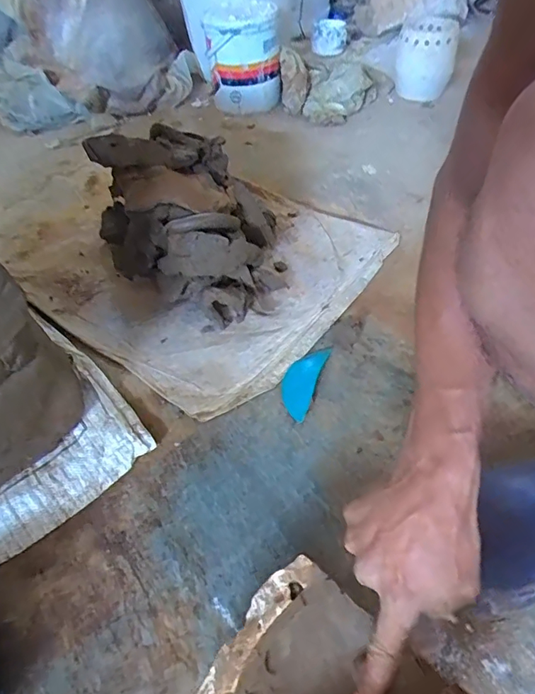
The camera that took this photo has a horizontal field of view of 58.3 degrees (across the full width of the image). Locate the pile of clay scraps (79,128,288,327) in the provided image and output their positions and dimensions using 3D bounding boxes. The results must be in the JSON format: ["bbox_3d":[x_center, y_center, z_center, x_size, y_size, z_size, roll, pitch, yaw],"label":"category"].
[{"bbox_3d":[-0.129,-0.202,0.724,0.310,0.194,0.176,30,56,27],"label":"pile of clay scraps"}]

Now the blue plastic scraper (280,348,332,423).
[{"bbox_3d":[0.045,0.041,0.617,0.041,0.007,0.113,14,50,16],"label":"blue plastic scraper"}]

